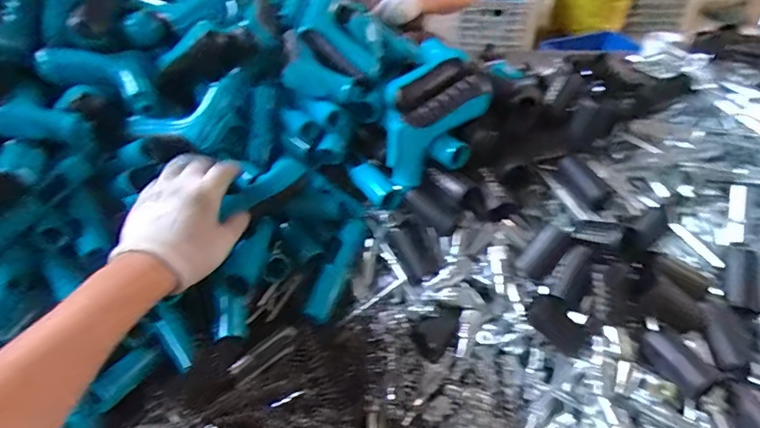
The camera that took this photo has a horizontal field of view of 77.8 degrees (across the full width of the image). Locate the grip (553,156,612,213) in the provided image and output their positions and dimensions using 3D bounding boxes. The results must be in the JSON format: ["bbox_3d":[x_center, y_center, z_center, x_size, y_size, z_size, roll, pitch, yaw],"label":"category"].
[{"bbox_3d":[0.229,-0.034,0.535,0.023,0.025,0.070,-34,72,-27],"label":"grip"}]

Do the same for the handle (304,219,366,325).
[{"bbox_3d":[-0.048,0.062,0.524,0.024,0.025,0.119,17,71,26],"label":"handle"}]

